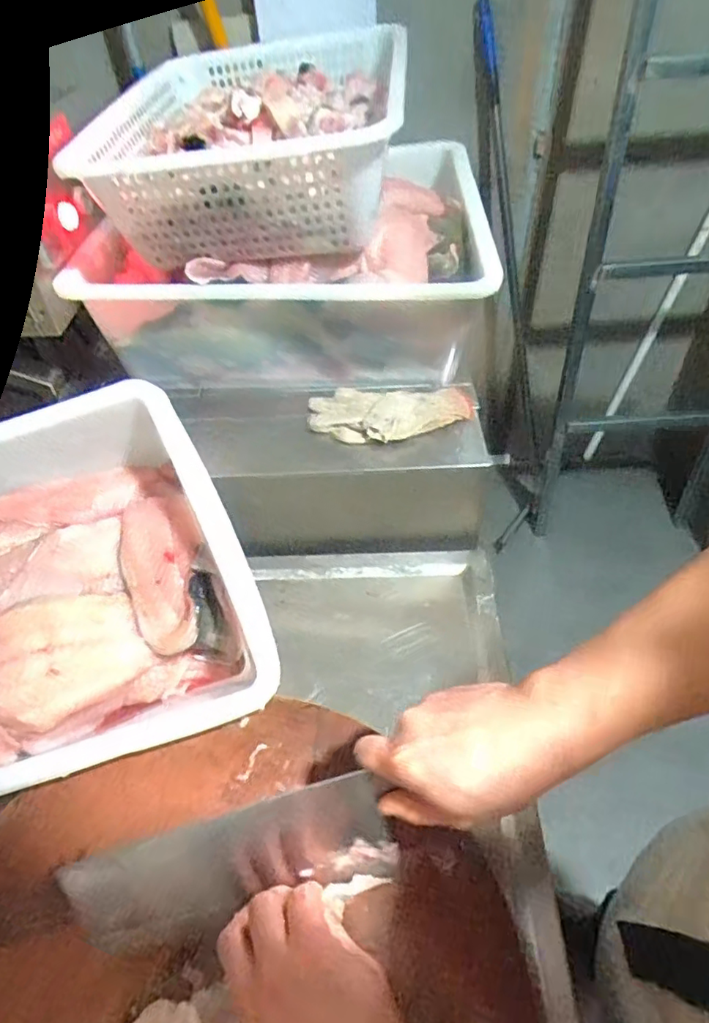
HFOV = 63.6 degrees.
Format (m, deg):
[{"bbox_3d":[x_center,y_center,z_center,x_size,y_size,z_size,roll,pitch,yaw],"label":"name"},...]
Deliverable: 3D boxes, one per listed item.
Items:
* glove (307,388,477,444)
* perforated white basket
[{"bbox_3d":[0.043,-0.118,0.681,0.194,0.028,0.094,-2,47,3],"label":"glove"},{"bbox_3d":[-0.105,-0.452,0.700,0.295,0.120,0.435,2,48,6],"label":"perforated white basket"}]

